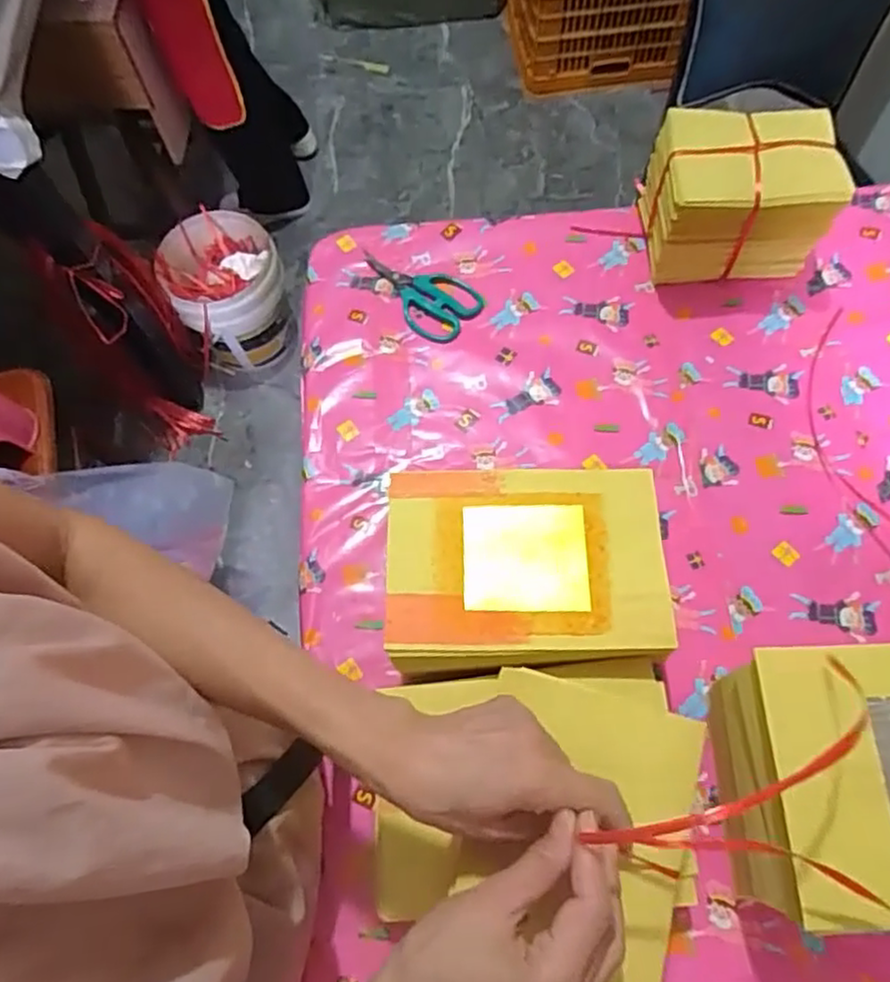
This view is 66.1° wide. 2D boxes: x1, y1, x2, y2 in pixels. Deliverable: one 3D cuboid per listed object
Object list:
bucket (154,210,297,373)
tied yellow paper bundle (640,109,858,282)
[{"bbox_3d":[-0.483,-0.449,1.581,0.250,0.288,0.256,-1,68,3],"label":"bucket"},{"bbox_3d":[0.309,-0.310,0.736,0.171,0.138,0.118,-2,68,2],"label":"tied yellow paper bundle"}]

